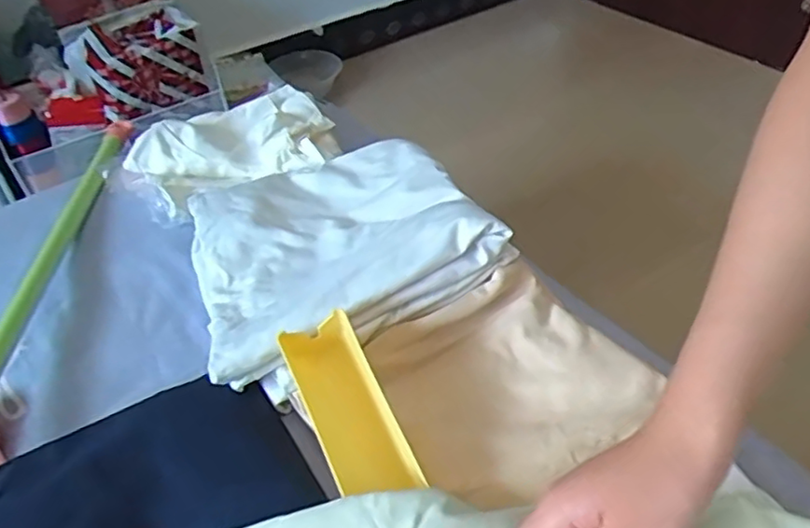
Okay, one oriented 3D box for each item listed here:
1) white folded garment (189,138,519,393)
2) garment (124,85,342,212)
[{"bbox_3d":[-0.071,-0.021,0.604,0.270,0.063,0.231,-22,44,-18],"label":"white folded garment"},{"bbox_3d":[-0.196,-0.136,0.754,0.228,0.045,0.166,-27,46,-22],"label":"garment"}]

